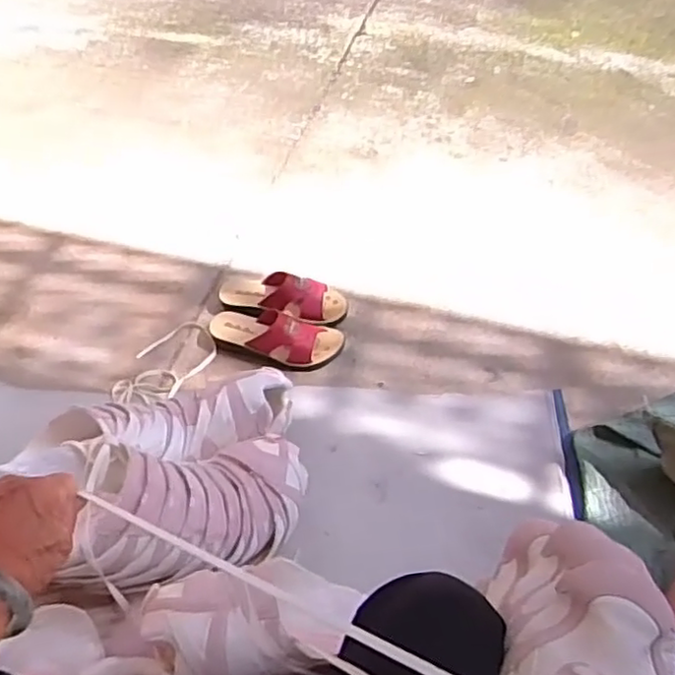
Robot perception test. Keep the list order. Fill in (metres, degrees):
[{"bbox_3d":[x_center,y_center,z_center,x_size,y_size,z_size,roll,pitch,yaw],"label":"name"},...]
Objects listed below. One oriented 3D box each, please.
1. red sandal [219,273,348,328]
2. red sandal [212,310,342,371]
[{"bbox_3d":[-0.100,-0.070,1.218,0.233,0.086,0.097,8,52,9],"label":"red sandal"},{"bbox_3d":[-0.111,-0.007,1.153,0.232,0.078,0.096,14,53,13],"label":"red sandal"}]

